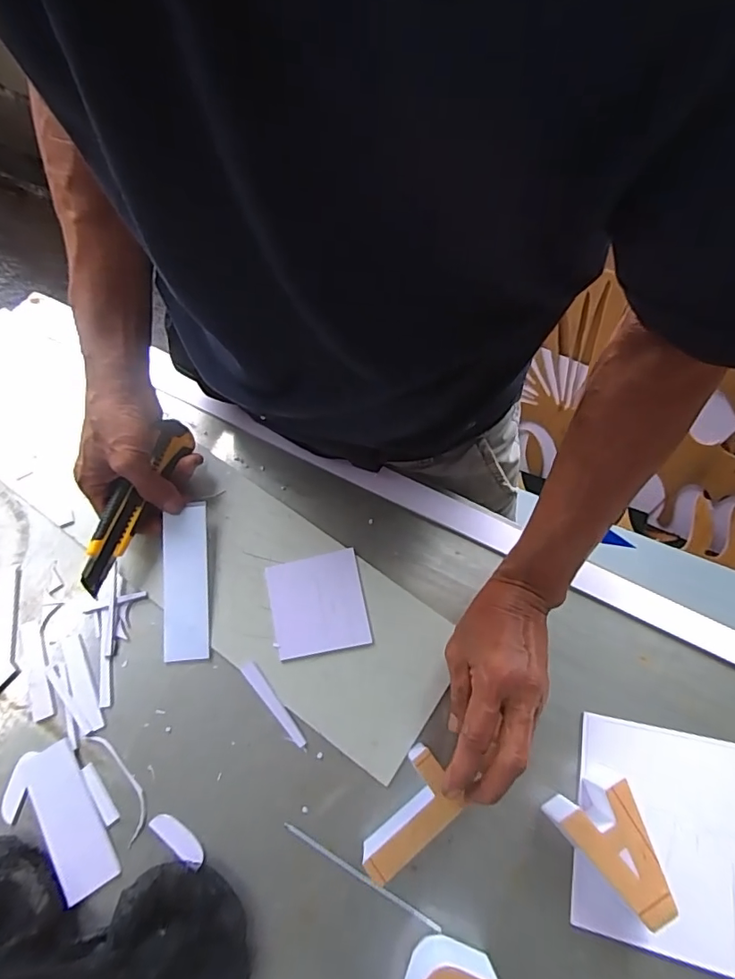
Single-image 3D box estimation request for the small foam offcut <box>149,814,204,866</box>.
[{"bbox_3d":[-0.146,0.268,0.384,0.049,0.005,0.018,37,73,12],"label":"small foam offcut"}]

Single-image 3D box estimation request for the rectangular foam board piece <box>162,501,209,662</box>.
[{"bbox_3d":[-0.162,0.081,0.440,0.039,0.005,0.133,-4,78,-3],"label":"rectangular foam board piece"}]

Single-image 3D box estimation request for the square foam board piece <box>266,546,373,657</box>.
[{"bbox_3d":[-0.045,0.101,0.443,0.080,0.007,0.083,-11,70,-5],"label":"square foam board piece"}]

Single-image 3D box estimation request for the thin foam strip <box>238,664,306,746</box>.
[{"bbox_3d":[-0.079,0.179,0.417,0.012,0.004,0.080,-37,74,-14],"label":"thin foam strip"}]

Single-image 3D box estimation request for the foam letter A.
[{"bbox_3d":[0.178,0.264,0.365,0.054,0.047,0.079,-24,72,-10],"label":"foam letter A"}]

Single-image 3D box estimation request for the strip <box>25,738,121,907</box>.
[{"bbox_3d":[-0.233,0.255,0.384,0.039,0.007,0.107,-31,73,-12],"label":"strip"}]

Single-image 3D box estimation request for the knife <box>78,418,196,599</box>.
[{"bbox_3d":[-0.204,0.009,0.435,0.028,0.023,0.162,21,68,7],"label":"knife"}]

